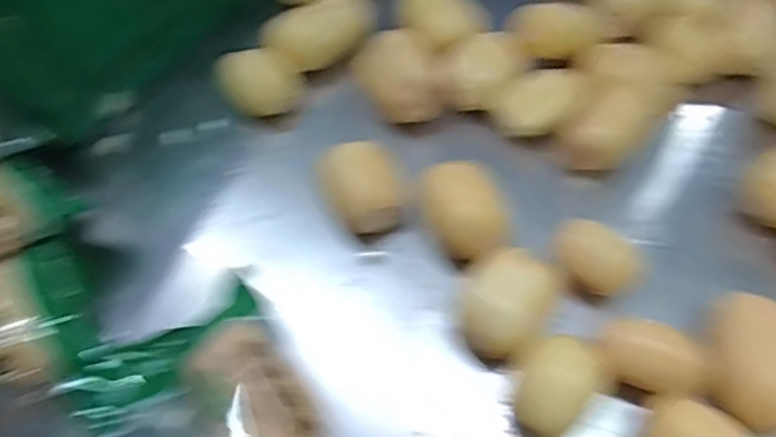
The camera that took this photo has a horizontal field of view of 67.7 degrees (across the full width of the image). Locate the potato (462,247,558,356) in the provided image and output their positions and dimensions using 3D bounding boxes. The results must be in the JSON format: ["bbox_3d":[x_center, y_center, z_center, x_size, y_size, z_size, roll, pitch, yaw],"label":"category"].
[{"bbox_3d":[0.107,0.077,0.528,0.076,0.053,0.098,31,65,21],"label":"potato"}]

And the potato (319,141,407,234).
[{"bbox_3d":[-0.026,-0.032,0.598,0.078,0.068,0.083,-12,58,-4],"label":"potato"}]

